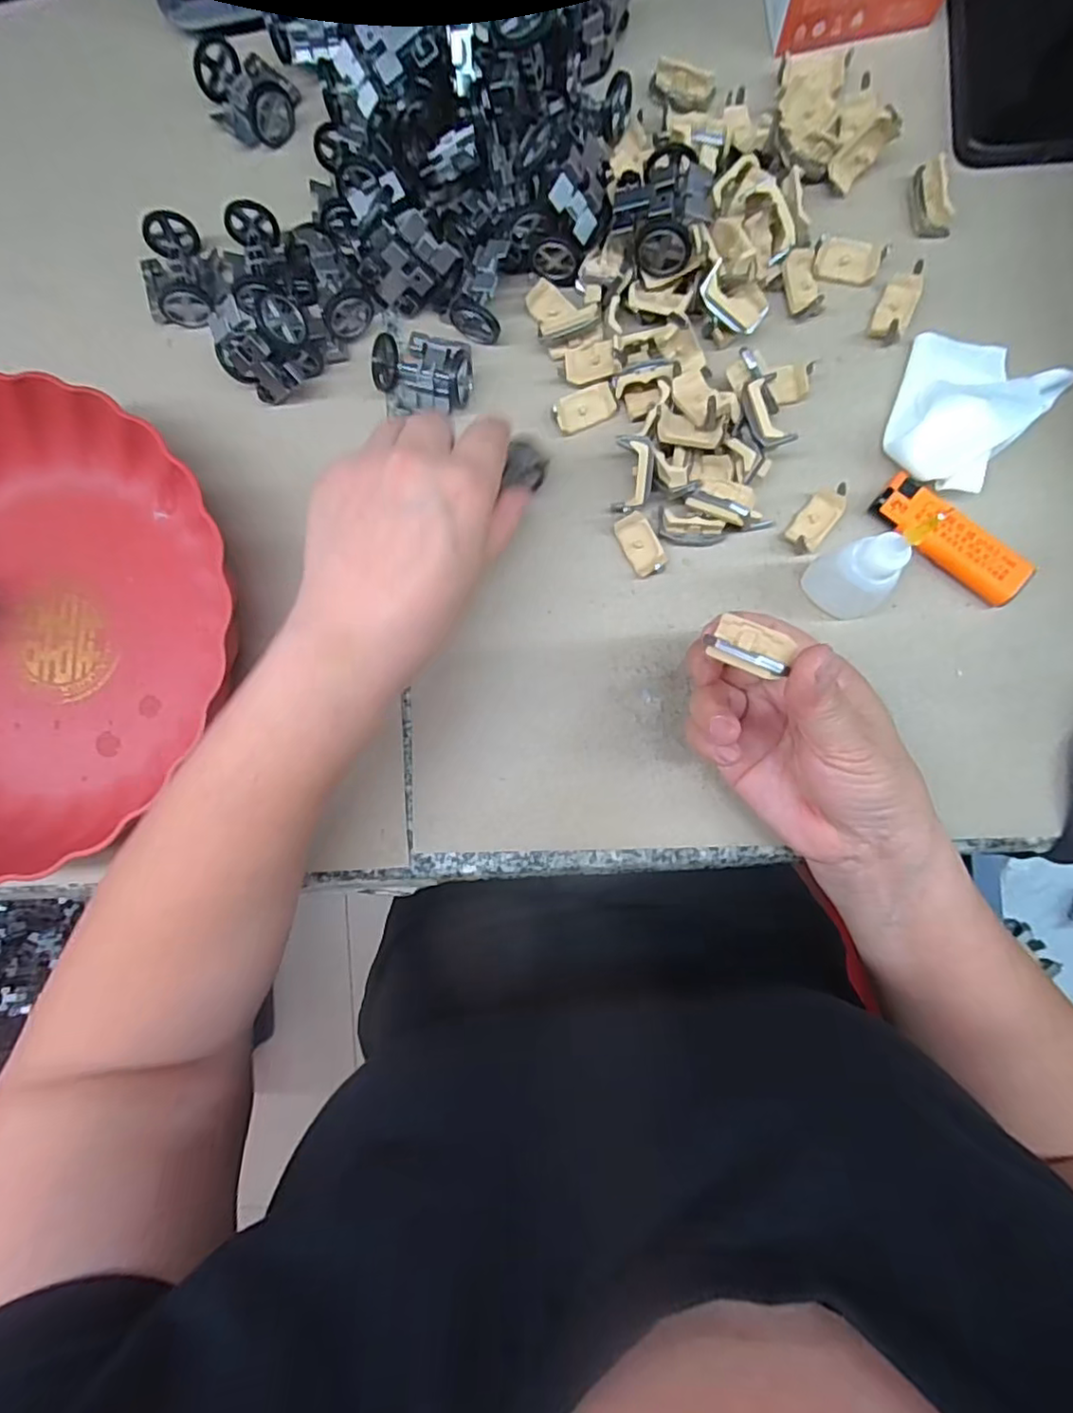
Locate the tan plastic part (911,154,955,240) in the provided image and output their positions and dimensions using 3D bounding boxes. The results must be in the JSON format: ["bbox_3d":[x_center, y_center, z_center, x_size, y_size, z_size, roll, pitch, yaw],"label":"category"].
[{"bbox_3d":[0.206,-0.265,0.315,0.014,0.014,0.035,-14,86,3],"label":"tan plastic part"}]

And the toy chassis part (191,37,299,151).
[{"bbox_3d":[-0.165,-0.351,0.346,0.053,0.022,0.041,38,90,5],"label":"toy chassis part"}]

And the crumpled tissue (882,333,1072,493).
[{"bbox_3d":[0.211,-0.153,0.302,0.086,0.028,0.068,-45,85,1],"label":"crumpled tissue"}]

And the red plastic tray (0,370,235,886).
[{"bbox_3d":[-0.276,-0.038,0.320,0.239,0.047,0.246,-16,86,3],"label":"red plastic tray"}]

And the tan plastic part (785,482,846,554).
[{"bbox_3d":[0.142,-0.094,0.308,0.016,0.016,0.035,38,90,5],"label":"tan plastic part"}]

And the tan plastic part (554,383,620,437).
[{"bbox_3d":[0.026,-0.159,0.323,0.033,0.009,0.019,-25,107,2],"label":"tan plastic part"}]

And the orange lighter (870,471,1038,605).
[{"bbox_3d":[0.206,-0.083,0.304,0.079,0.015,0.025,39,90,5],"label":"orange lighter"}]

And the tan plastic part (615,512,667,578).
[{"bbox_3d":[0.054,-0.084,0.317,0.017,0.012,0.032,-27,85,2],"label":"tan plastic part"}]

